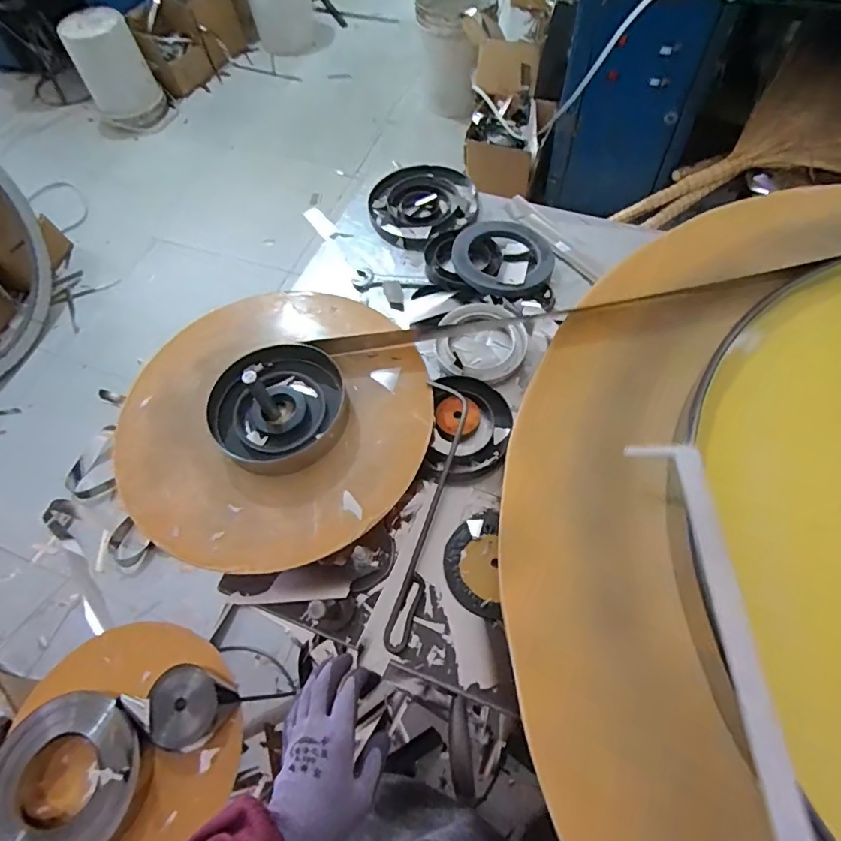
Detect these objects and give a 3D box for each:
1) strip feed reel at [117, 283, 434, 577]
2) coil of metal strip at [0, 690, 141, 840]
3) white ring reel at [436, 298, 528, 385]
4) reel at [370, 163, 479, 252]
[{"bbox_3d":[-0.184,-0.013,0.633,0.387,0.053,0.385,-2,62,3],"label":"strip feed reel"},{"bbox_3d":[-0.538,0.536,0.762,0.229,0.065,0.214,-1,42,1],"label":"coil of metal strip"},{"bbox_3d":[0.087,-0.119,0.730,0.129,0.024,0.134,-2,62,3],"label":"white ring reel"},{"bbox_3d":[0.006,-0.378,0.886,0.186,0.030,0.193,-20,62,-7],"label":"reel"}]

